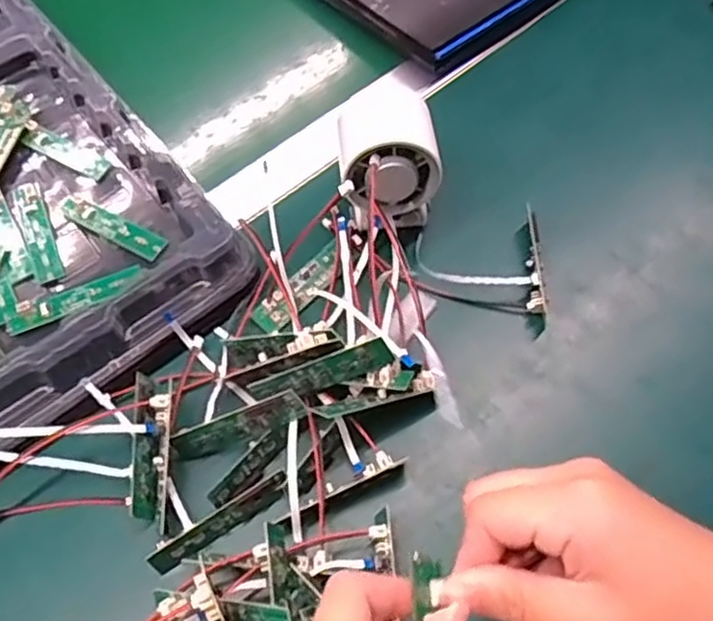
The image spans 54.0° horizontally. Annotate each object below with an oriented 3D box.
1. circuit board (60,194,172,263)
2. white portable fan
[{"bbox_3d":[-0.162,-0.056,0.462,0.087,0.006,0.018,28,66,16],"label":"circuit board"},{"bbox_3d":[0.019,-0.092,0.455,0.060,0.081,0.074,-5,61,-1],"label":"white portable fan"}]

